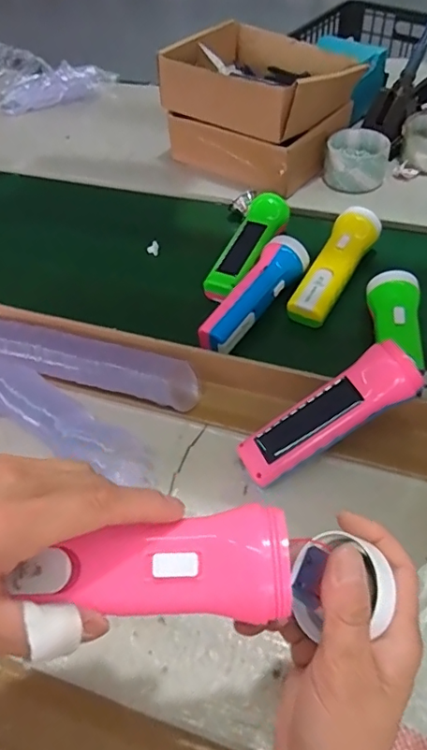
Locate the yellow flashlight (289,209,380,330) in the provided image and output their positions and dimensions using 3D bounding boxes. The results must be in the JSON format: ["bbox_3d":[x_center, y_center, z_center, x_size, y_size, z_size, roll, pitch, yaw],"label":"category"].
[{"bbox_3d":[0.140,-0.127,0.600,0.045,0.041,0.166,25,56,18],"label":"yellow flashlight"}]

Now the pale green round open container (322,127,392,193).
[{"bbox_3d":[0.195,-0.295,0.723,0.080,0.050,0.084,0,52,0],"label":"pale green round open container"}]

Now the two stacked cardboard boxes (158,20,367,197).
[{"bbox_3d":[0.071,-0.386,0.748,0.224,0.133,0.202,34,59,23],"label":"two stacked cardboard boxes"}]

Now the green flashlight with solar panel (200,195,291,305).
[{"bbox_3d":[0.044,-0.155,0.637,0.058,0.041,0.174,19,54,14],"label":"green flashlight with solar panel"}]

